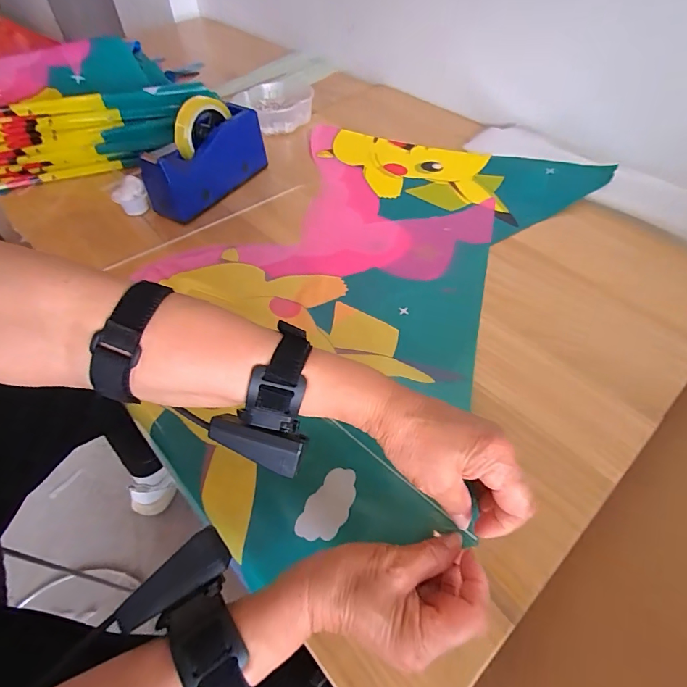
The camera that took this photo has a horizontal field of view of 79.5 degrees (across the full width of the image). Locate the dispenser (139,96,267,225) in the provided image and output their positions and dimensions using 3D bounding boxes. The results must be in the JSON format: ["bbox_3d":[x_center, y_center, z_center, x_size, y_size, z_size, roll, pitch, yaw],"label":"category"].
[{"bbox_3d":[-0.210,-0.288,0.640,0.069,0.126,0.200,29,59,23],"label":"dispenser"}]

